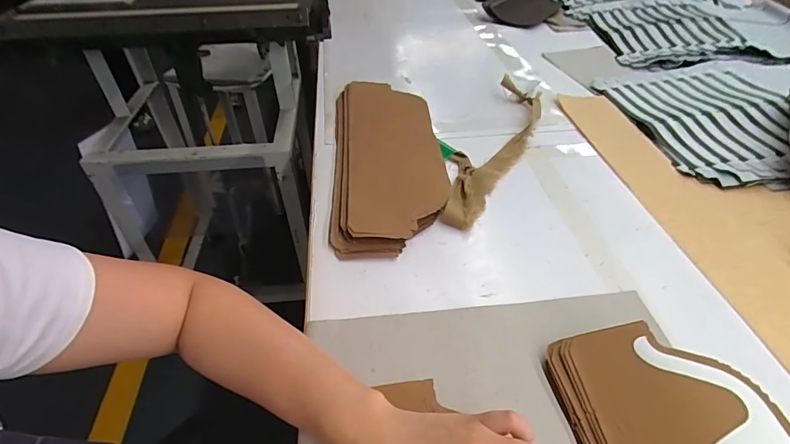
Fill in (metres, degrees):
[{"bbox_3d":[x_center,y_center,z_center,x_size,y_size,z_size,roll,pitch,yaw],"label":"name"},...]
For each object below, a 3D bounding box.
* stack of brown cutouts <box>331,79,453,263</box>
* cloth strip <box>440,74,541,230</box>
[{"bbox_3d":[-0.012,-0.111,0.636,0.158,0.034,0.413,-4,42,-3],"label":"stack of brown cutouts"},{"bbox_3d":[0.156,-0.132,0.655,0.087,0.031,0.393,20,46,22],"label":"cloth strip"}]

